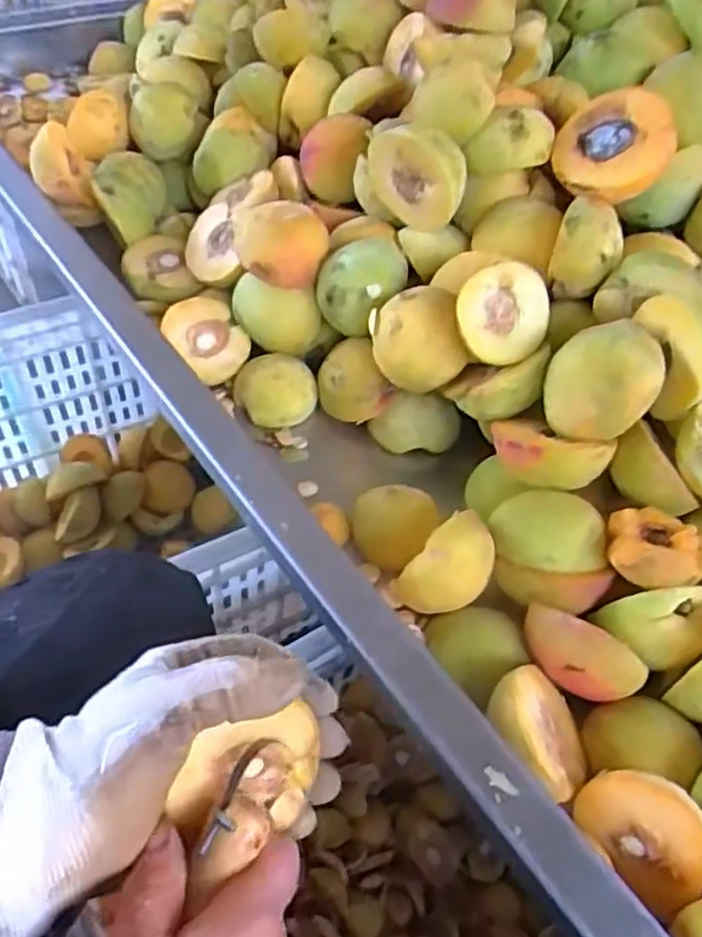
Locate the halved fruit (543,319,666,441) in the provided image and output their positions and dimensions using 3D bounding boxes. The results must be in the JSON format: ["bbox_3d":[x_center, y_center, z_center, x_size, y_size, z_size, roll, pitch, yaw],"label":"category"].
[{"bbox_3d":[0.133,-0.047,0.390,0.056,0.065,0.028,42,19,18],"label":"halved fruit"}]

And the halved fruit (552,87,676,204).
[{"bbox_3d":[0.162,-0.191,0.449,0.068,0.036,0.068,-30,62,16],"label":"halved fruit"}]

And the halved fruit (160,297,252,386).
[{"bbox_3d":[-0.099,-0.085,0.494,0.054,0.030,0.054,5,77,-23],"label":"halved fruit"}]

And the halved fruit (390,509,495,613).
[{"bbox_3d":[0.050,0.051,0.371,0.037,0.057,0.019,36,14,-4],"label":"halved fruit"}]

